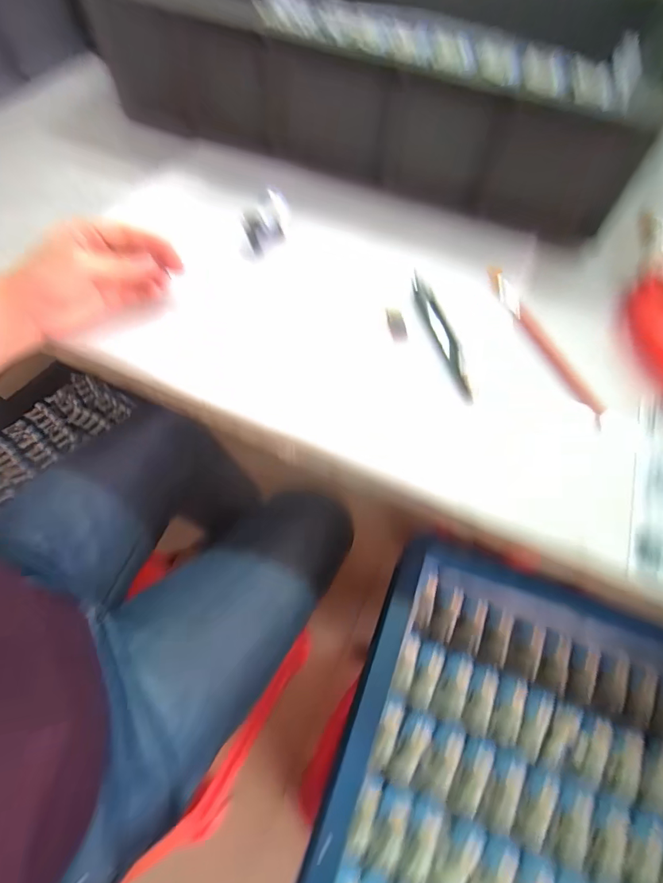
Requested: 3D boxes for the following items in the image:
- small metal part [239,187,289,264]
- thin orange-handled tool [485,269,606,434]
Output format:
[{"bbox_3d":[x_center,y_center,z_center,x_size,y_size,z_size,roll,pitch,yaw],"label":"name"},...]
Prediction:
[{"bbox_3d":[-0.062,-0.208,0.388,0.028,0.041,0.059,31,65,13],"label":"small metal part"},{"bbox_3d":[0.184,-0.089,0.352,0.016,0.011,0.169,-17,64,-12],"label":"thin orange-handled tool"}]

